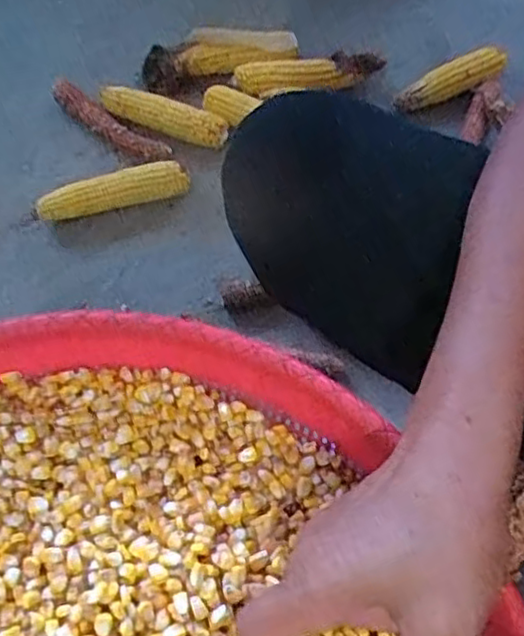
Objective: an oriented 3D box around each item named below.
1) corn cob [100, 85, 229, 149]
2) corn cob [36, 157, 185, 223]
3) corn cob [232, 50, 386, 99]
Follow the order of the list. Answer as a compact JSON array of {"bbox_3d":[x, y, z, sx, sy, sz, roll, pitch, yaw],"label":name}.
[{"bbox_3d":[-0.137,-0.280,0.935,0.172,0.050,0.047,17,68,10],"label":"corn cob"},{"bbox_3d":[-0.201,-0.170,0.897,0.201,0.045,0.041,-13,66,-3],"label":"corn cob"},{"bbox_3d":[0.071,-0.355,0.983,0.222,0.060,0.045,-14,66,-3],"label":"corn cob"}]

